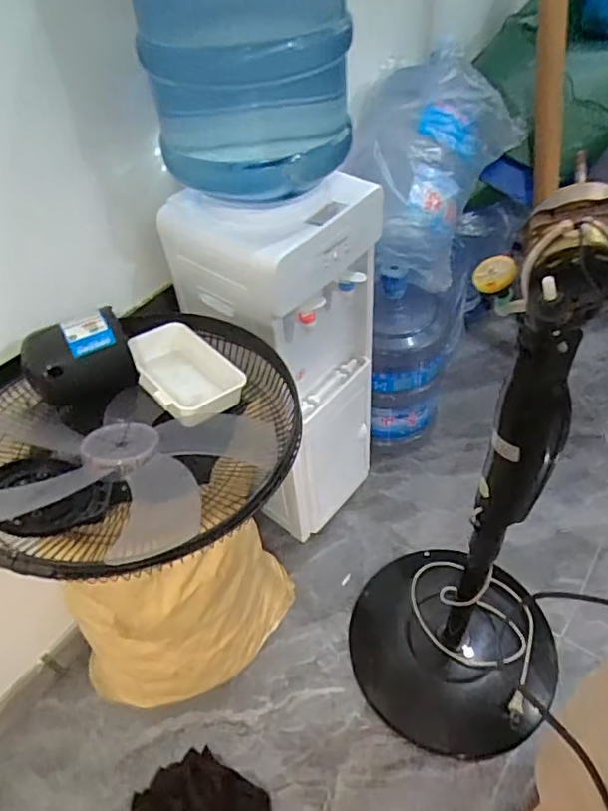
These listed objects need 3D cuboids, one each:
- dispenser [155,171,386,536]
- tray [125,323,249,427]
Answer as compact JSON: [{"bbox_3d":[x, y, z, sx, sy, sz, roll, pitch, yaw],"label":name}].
[{"bbox_3d":[-0.039,-0.072,1.124,0.272,0.767,0.253,22,53,23],"label":"dispenser"},{"bbox_3d":[-0.165,-0.043,0.812,0.119,0.059,0.173,-30,52,-21],"label":"tray"}]

